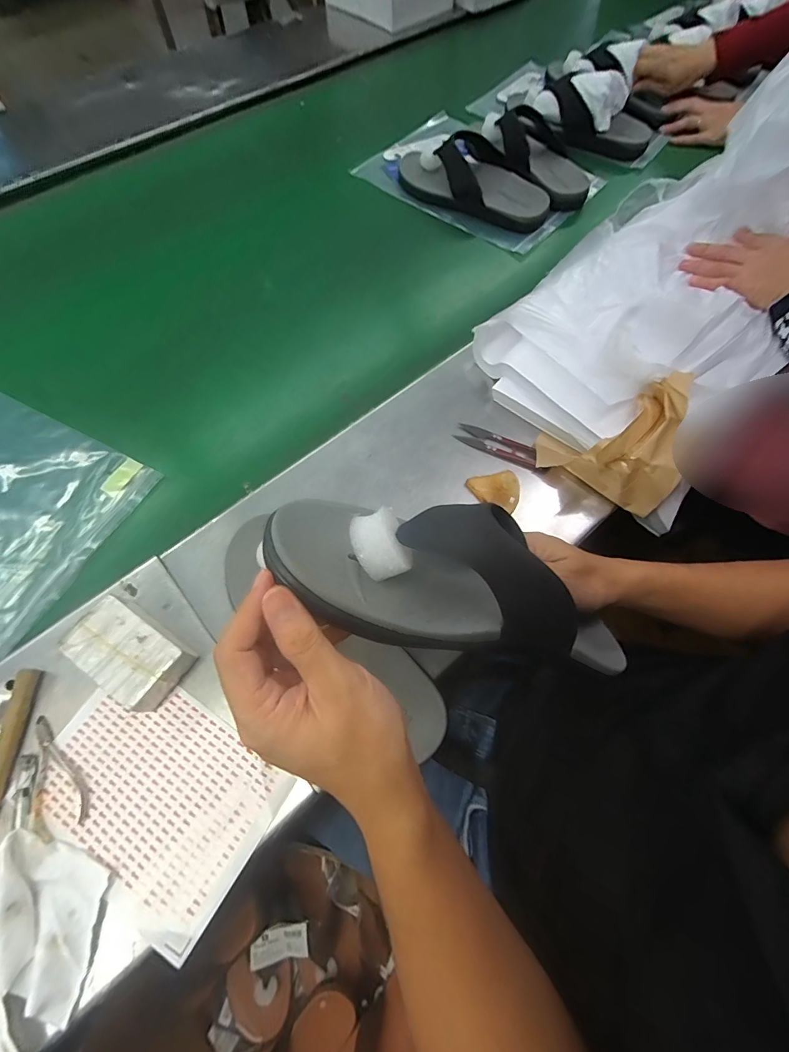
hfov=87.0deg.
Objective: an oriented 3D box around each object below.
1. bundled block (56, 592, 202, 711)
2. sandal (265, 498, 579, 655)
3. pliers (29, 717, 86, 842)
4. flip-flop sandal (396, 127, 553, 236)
[{"bbox_3d":[-0.247,0.120,0.393,0.107,0.044,0.069,28,68,13],"label":"bundled block"},{"bbox_3d":[0.029,0.027,0.238,0.193,0.056,0.081,16,64,-14],"label":"sandal"},{"bbox_3d":[-0.305,0.220,0.370,0.040,0.008,0.101,-27,67,-12],"label":"pliers"},{"bbox_3d":[0.124,-0.592,0.704,0.299,0.075,0.100,28,68,13],"label":"flip-flop sandal"}]

